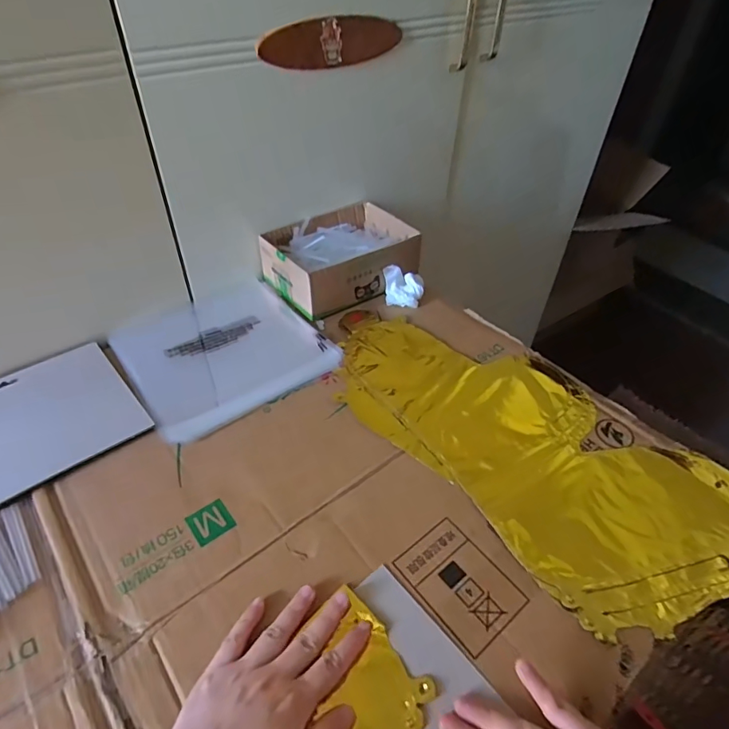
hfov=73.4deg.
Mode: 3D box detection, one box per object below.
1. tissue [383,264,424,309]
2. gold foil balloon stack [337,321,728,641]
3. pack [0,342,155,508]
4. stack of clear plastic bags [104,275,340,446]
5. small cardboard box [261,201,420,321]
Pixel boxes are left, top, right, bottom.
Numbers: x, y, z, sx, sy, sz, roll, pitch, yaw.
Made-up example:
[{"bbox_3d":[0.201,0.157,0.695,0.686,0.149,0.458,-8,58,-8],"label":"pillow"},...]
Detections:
[{"bbox_3d":[0.051,-0.106,0.643,0.051,0.039,0.046,3,44,0],"label":"tissue"},{"bbox_3d":[0.153,0.071,0.488,0.212,0.007,0.421,-33,55,-32],"label":"gold foil balloon stack"},{"bbox_3d":[-0.334,0.060,0.482,0.192,0.008,0.163,-31,53,-30],"label":"pack"},{"bbox_3d":[-0.166,-0.021,0.578,0.210,0.015,0.216,-28,52,-28],"label":"stack of clear plastic bags"},{"bbox_3d":[-0.031,-0.146,0.659,0.184,0.061,0.137,-26,51,-26],"label":"small cardboard box"}]

